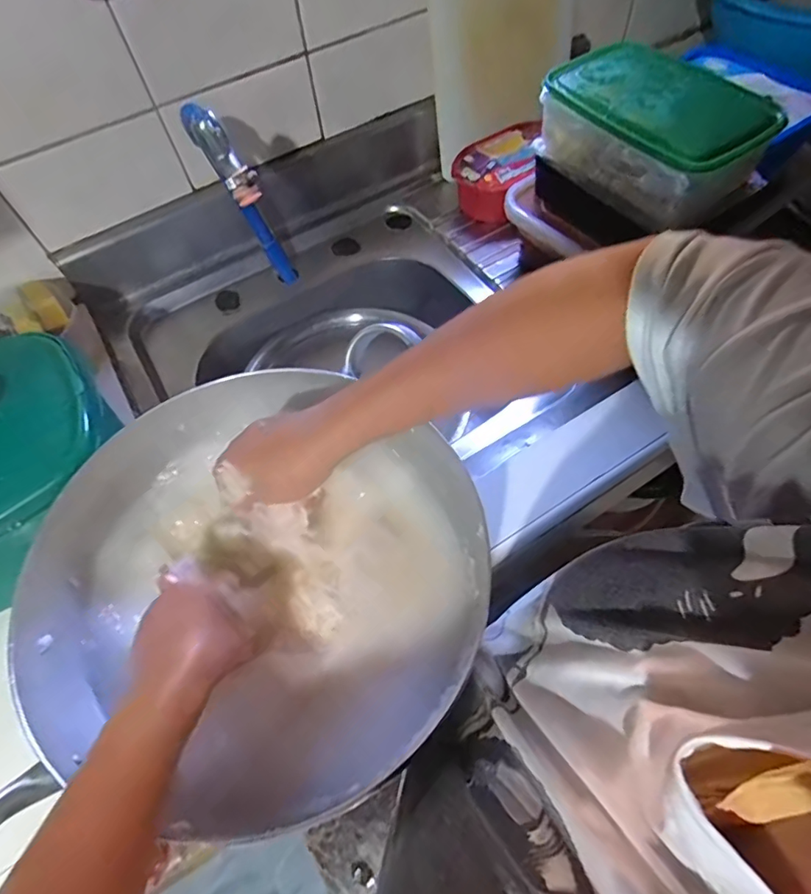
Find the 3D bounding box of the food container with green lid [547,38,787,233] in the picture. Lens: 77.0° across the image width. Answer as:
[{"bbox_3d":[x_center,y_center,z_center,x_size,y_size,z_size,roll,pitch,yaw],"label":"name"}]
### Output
[{"bbox_3d":[0.261,-0.341,0.557,0.137,0.088,0.222,-33,63,-15],"label":"food container with green lid"}]

